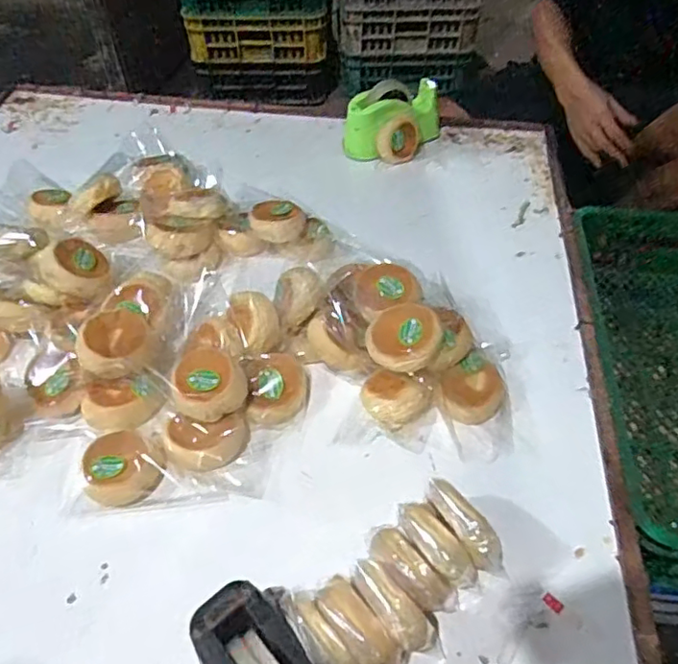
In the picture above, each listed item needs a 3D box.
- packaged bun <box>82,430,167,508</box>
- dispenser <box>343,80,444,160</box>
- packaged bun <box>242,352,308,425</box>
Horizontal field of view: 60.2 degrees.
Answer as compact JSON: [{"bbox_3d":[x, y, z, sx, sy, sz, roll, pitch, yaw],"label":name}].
[{"bbox_3d":[-0.259,0.162,0.700,0.096,0.037,0.082,-27,53,-21],"label":"packaged bun"},{"bbox_3d":[0.118,-0.424,1.183,0.208,0.130,0.106,-18,51,-14],"label":"dispenser"},{"bbox_3d":[-0.082,0.070,0.770,0.079,0.038,0.097,-6,51,-4],"label":"packaged bun"}]

